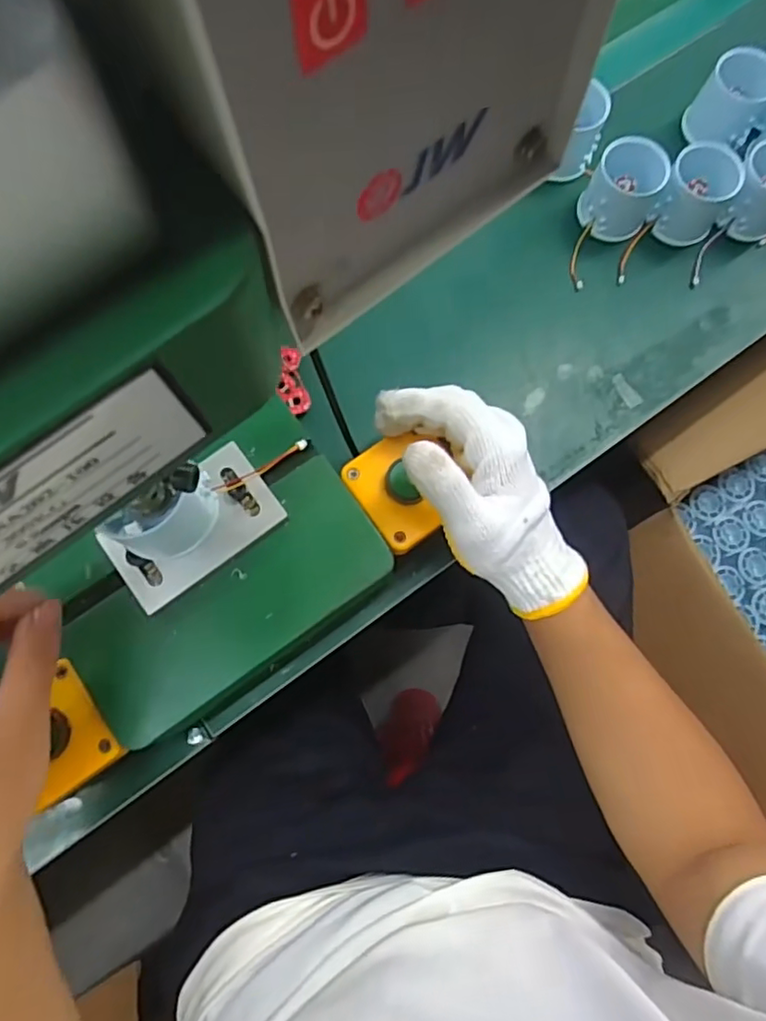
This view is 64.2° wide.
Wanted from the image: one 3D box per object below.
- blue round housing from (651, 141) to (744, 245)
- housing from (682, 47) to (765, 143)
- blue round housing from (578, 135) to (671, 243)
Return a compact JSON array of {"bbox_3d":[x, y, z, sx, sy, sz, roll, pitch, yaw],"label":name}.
[{"bbox_3d":[0.245,-0.246,0.479,0.054,0.054,0.052,32,78,6],"label":"blue round housing"},{"bbox_3d":[0.288,-0.339,0.503,0.052,0.050,0.049,0,77,-1],"label":"housing"},{"bbox_3d":[0.189,-0.250,0.480,0.053,0.050,0.056,0,77,-1],"label":"blue round housing"}]

